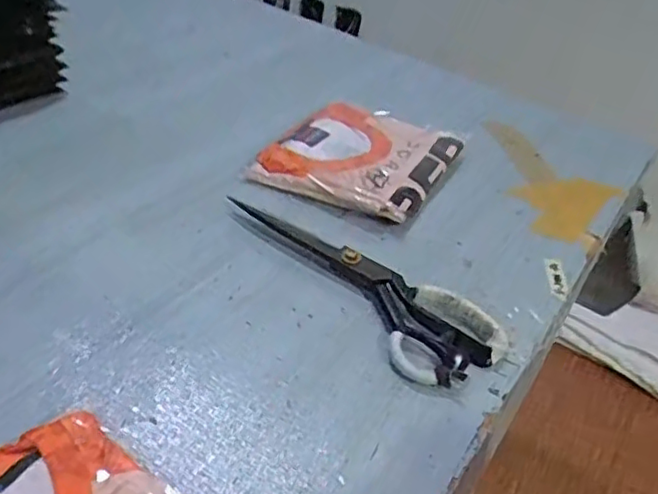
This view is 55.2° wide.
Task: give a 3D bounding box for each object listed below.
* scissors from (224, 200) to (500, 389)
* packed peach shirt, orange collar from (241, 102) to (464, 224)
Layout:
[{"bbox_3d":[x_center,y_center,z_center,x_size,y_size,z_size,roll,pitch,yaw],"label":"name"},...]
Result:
[{"bbox_3d":[0.029,0.023,0.567,0.091,0.021,0.272,-22,46,-34],"label":"scissors"},{"bbox_3d":[0.038,-0.111,0.749,0.195,0.026,0.216,19,38,15],"label":"packed peach shirt, orange collar"}]

